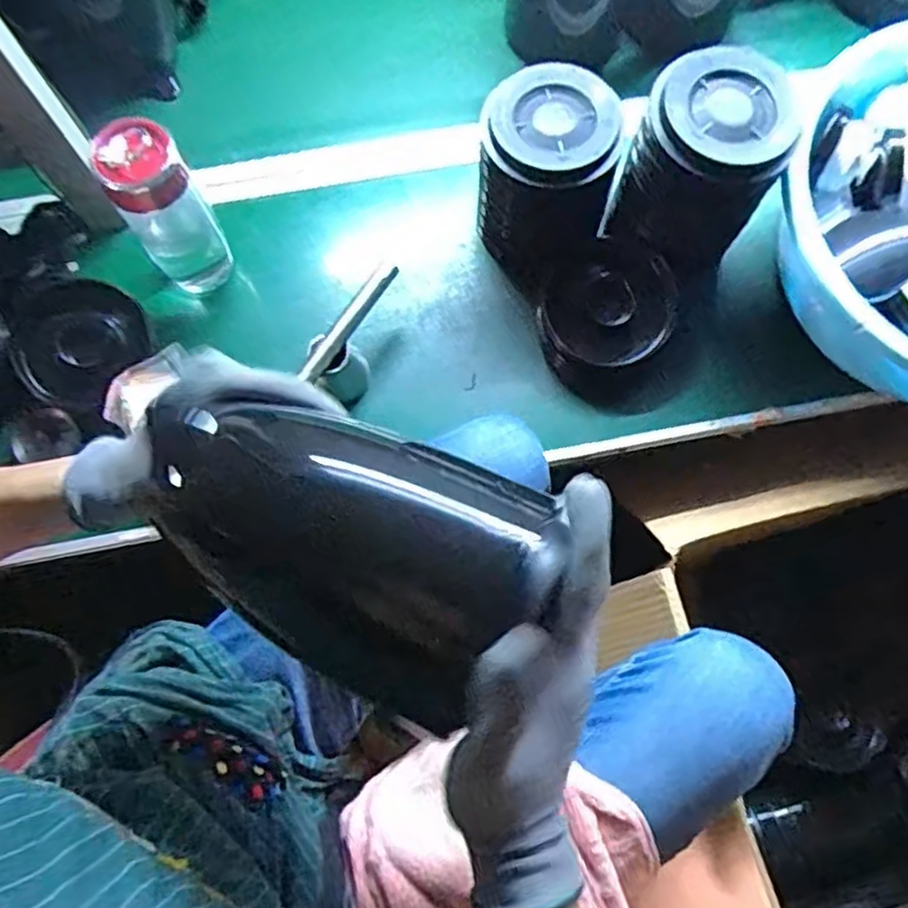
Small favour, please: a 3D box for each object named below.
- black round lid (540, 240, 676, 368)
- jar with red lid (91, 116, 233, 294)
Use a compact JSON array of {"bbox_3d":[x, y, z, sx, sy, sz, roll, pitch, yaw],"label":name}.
[{"bbox_3d":[0.146,-0.140,0.681,0.116,0.018,0.114,-32,71,18],"label":"black round lid"},{"bbox_3d":[-0.244,-0.203,0.626,0.065,0.181,0.056,-30,76,-8],"label":"jar with red lid"}]

